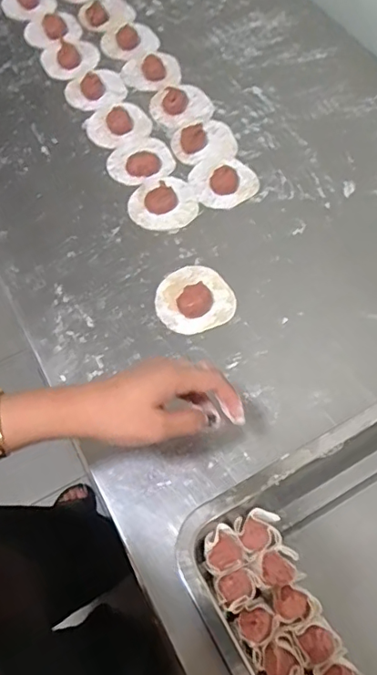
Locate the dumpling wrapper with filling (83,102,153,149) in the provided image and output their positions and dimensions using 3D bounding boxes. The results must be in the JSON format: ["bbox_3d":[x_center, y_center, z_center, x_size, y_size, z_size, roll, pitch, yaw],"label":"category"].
[{"bbox_3d":[-0.094,-0.285,0.708,0.081,0.017,0.073,-24,67,-10],"label":"dumpling wrapper with filling"}]

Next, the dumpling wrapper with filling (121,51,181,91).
[{"bbox_3d":[-0.052,-0.380,0.759,0.084,0.012,0.071,-21,66,-10],"label":"dumpling wrapper with filling"}]

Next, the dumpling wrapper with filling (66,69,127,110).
[{"bbox_3d":[-0.129,-0.347,0.737,0.082,0.016,0.064,-6,65,-3],"label":"dumpling wrapper with filling"}]

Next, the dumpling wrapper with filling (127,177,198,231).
[{"bbox_3d":[-0.031,-0.166,0.637,0.080,0.025,0.067,4,65,2],"label":"dumpling wrapper with filling"}]

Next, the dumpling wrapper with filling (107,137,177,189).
[{"bbox_3d":[-0.062,-0.228,0.677,0.083,0.014,0.080,0,65,0],"label":"dumpling wrapper with filling"}]

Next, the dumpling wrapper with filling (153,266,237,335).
[{"bbox_3d":[0.005,-0.045,0.573,0.083,0.016,0.079,0,65,0],"label":"dumpling wrapper with filling"}]

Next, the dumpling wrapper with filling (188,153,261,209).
[{"bbox_3d":[0.042,-0.197,0.660,0.081,0.011,0.077,0,65,0],"label":"dumpling wrapper with filling"}]

